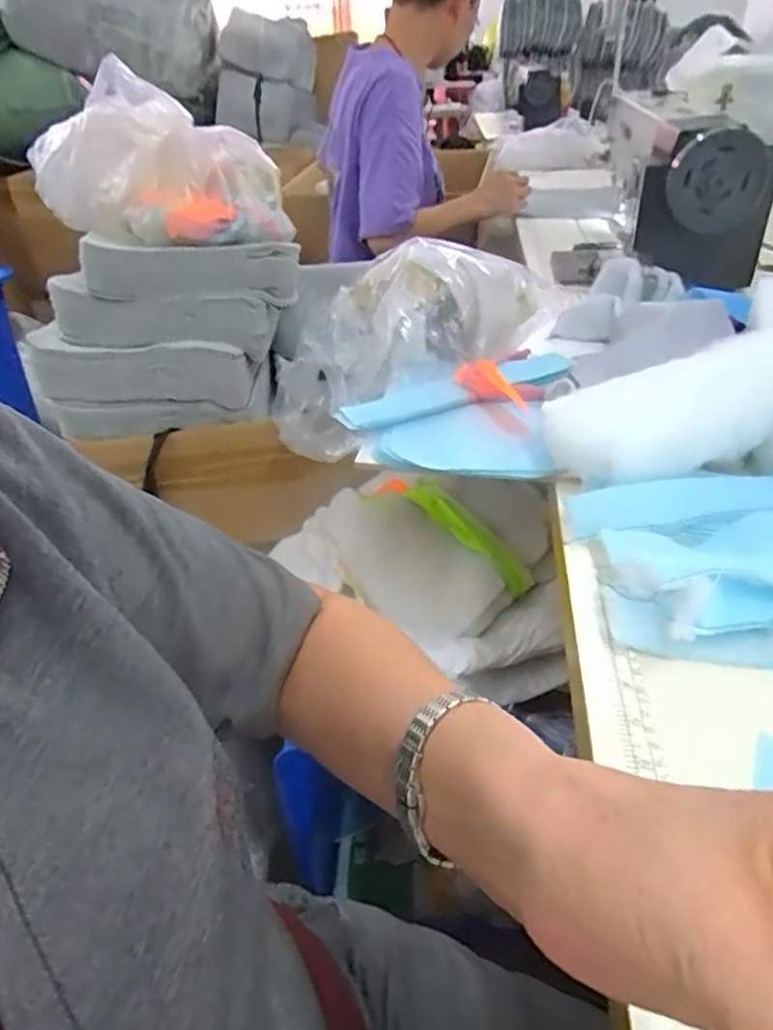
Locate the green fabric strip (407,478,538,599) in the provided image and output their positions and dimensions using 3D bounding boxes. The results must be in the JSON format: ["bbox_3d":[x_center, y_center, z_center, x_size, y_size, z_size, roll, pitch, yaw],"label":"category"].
[{"bbox_3d":[0.099,0.023,0.737,0.177,0.025,0.036,42,50,7],"label":"green fabric strip"}]

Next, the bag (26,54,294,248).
[{"bbox_3d":[-0.292,-0.449,0.802,0.305,0.160,0.152,10,38,18],"label":"bag"}]

